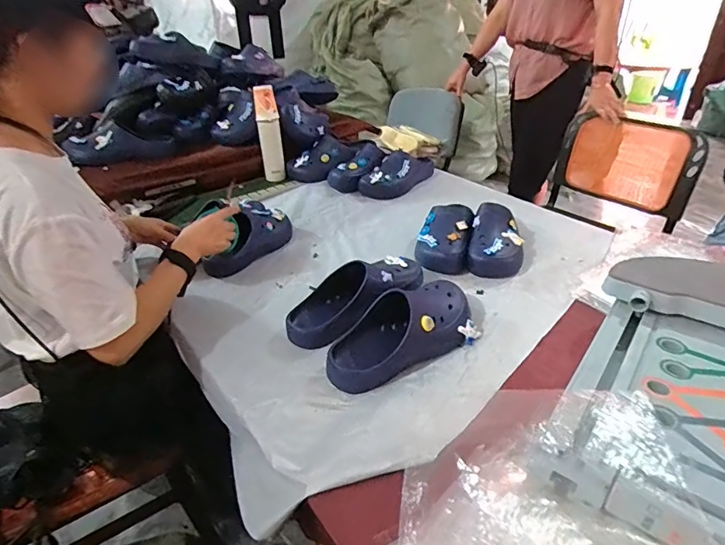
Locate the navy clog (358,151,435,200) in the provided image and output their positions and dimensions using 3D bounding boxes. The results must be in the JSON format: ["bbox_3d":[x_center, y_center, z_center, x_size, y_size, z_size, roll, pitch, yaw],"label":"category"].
[{"bbox_3d":[0.120,-0.317,1.406,0.113,0.087,0.283,22,39,32],"label":"navy clog"}]

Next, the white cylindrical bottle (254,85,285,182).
[{"bbox_3d":[-0.286,-0.423,1.401,0.066,0.275,0.069,-8,33,-10],"label":"white cylindrical bottle"}]

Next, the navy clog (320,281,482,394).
[{"bbox_3d":[0.071,0.091,0.763,0.290,0.098,0.111,-20,37,-27],"label":"navy clog"}]

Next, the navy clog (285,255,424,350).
[{"bbox_3d":[-0.004,0.042,0.846,0.293,0.091,0.143,-22,38,-30],"label":"navy clog"}]

